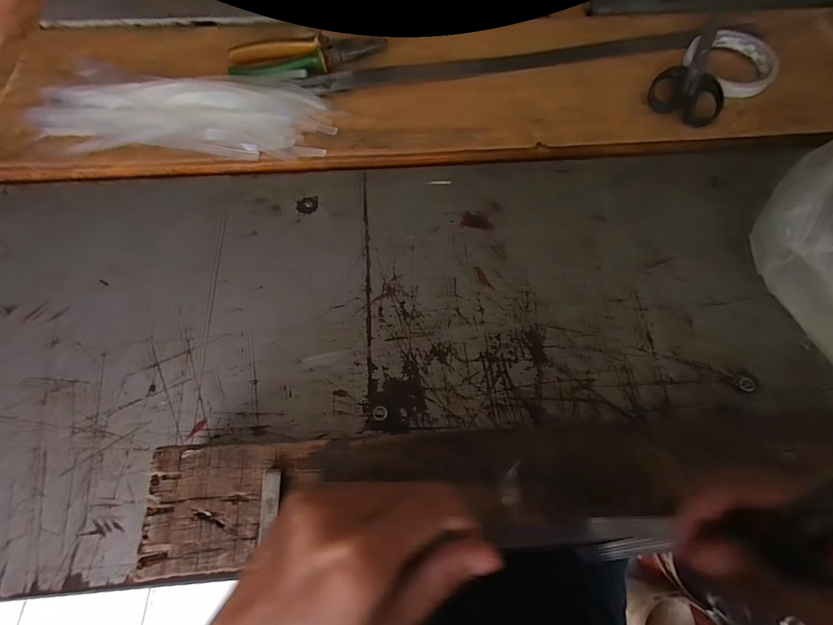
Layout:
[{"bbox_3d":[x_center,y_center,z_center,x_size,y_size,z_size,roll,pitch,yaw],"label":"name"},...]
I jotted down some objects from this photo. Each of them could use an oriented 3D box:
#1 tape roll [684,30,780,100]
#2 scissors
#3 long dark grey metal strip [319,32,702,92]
[{"bbox_3d":[0.372,-0.294,0.437,0.123,0.014,0.097,-31,71,-14],"label":"tape roll"},{"bbox_3d":[0.322,-0.275,0.423,0.073,0.006,0.175,32,70,11],"label":"scissors"},{"bbox_3d":[0.110,-0.289,0.430,0.432,0.010,0.029,-9,74,-3],"label":"long dark grey metal strip"}]

